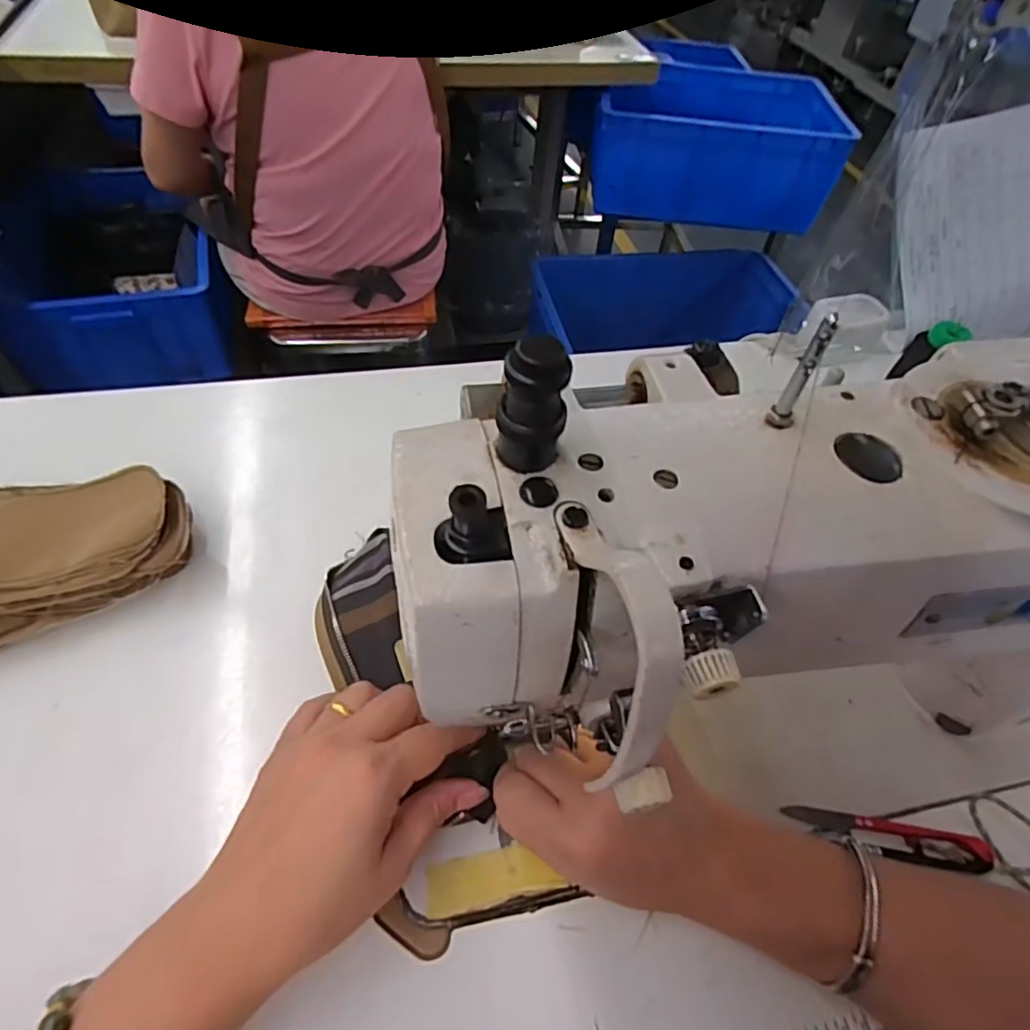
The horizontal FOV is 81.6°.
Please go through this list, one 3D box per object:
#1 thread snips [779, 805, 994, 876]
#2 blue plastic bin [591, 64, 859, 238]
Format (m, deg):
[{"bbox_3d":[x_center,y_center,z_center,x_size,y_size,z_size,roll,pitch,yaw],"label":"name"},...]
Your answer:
[{"bbox_3d":[0.206,0.177,0.328,0.109,0.013,0.018,13,52,4],"label":"thread snips"},{"bbox_3d":[0.432,-0.805,1.318,0.498,0.205,0.311,12,52,4],"label":"blue plastic bin"}]

